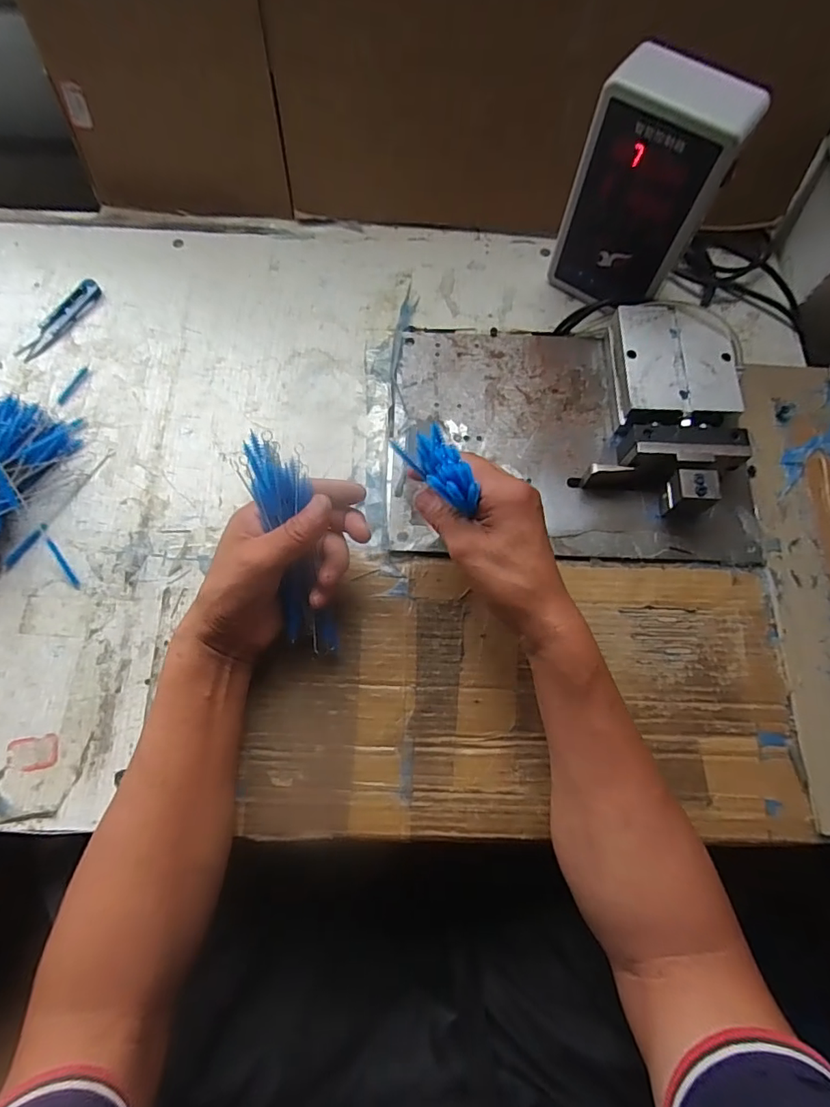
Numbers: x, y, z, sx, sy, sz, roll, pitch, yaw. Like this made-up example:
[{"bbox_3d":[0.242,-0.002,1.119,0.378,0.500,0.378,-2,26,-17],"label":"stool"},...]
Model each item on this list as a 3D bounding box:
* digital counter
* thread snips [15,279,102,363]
[{"bbox_3d":[0.192,-0.298,0.446,0.110,0.179,0.062,34,74,11],"label":"digital counter"},{"bbox_3d":[-0.349,-0.229,0.505,0.026,0.007,0.103,31,74,10],"label":"thread snips"}]

